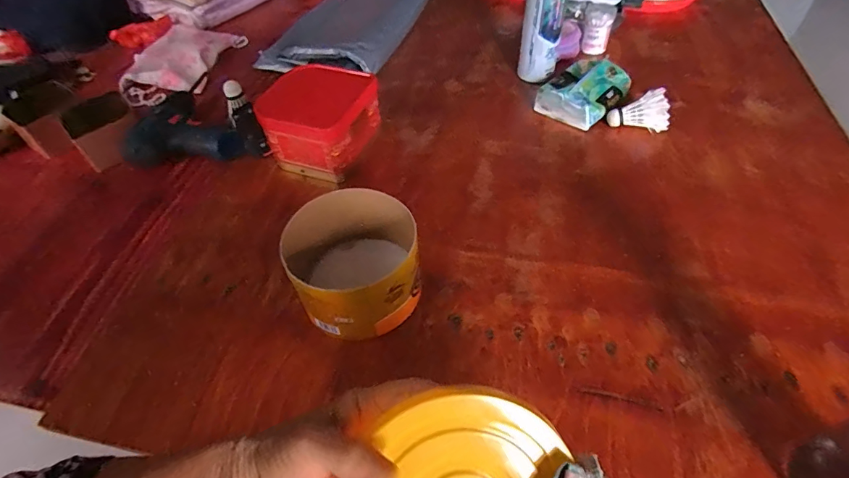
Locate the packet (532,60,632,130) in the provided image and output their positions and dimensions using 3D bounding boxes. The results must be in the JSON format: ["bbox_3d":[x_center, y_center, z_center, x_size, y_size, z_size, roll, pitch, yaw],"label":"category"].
[{"bbox_3d":[0.260,-0.243,0.726,0.114,0.052,0.141,33,59,27],"label":"packet"}]

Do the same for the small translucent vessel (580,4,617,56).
[{"bbox_3d":[0.321,-0.393,0.830,0.054,0.077,0.044,15,52,16],"label":"small translucent vessel"}]

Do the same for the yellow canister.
[{"bbox_3d":[-0.074,0.029,0.483,0.136,0.102,0.130,-3,50,1],"label":"yellow canister"}]

